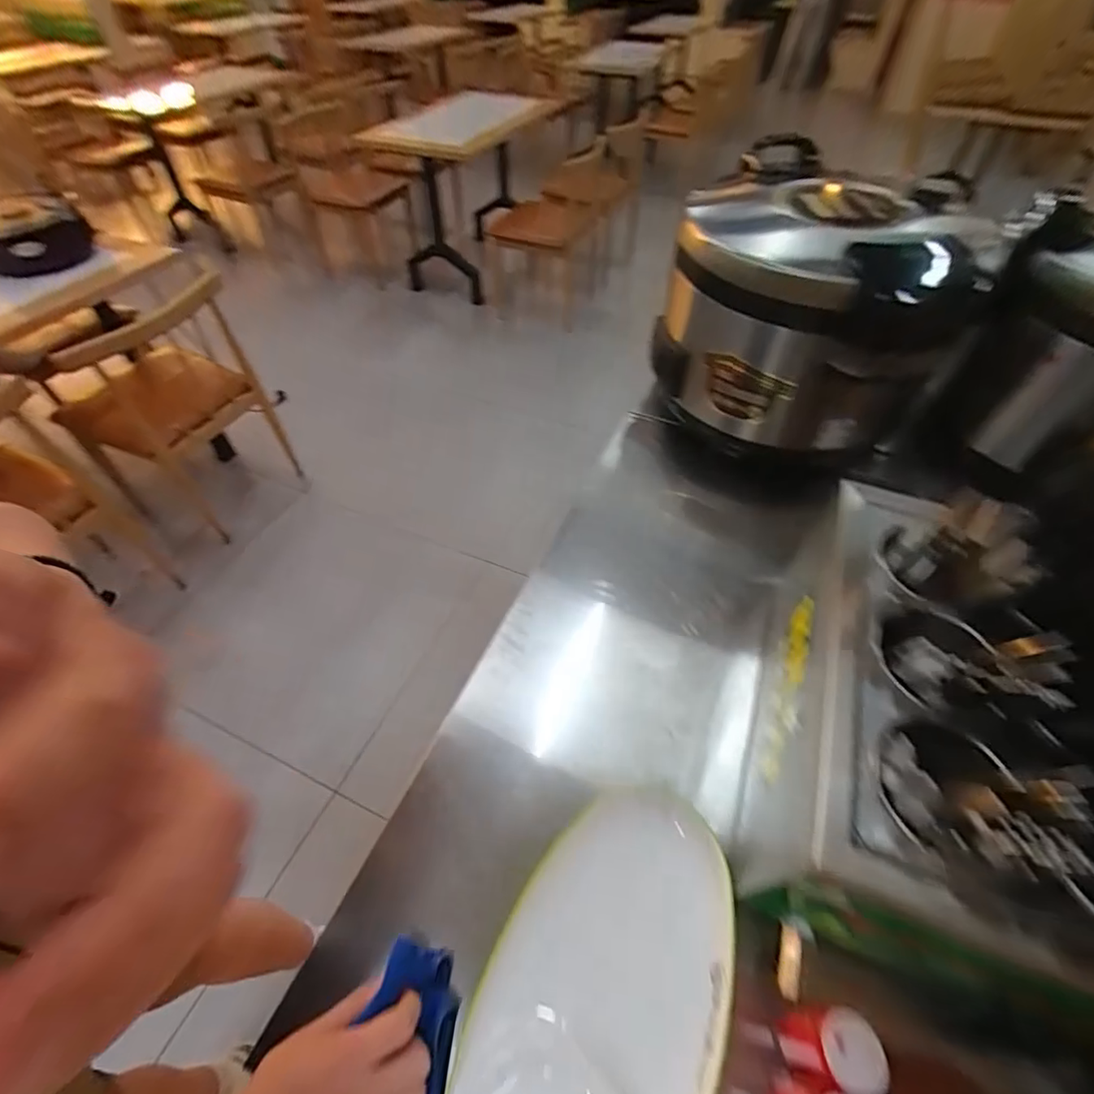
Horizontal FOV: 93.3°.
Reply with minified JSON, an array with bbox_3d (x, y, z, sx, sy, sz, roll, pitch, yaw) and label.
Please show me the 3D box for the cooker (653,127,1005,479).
[{"bbox_3d":[0.413,-0.400,0.873,0.404,0.316,0.413,21,53,16],"label":"cooker"}]

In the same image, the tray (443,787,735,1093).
[{"bbox_3d":[0.045,0.404,0.454,0.191,0.044,0.365,24,54,18],"label":"tray"}]

